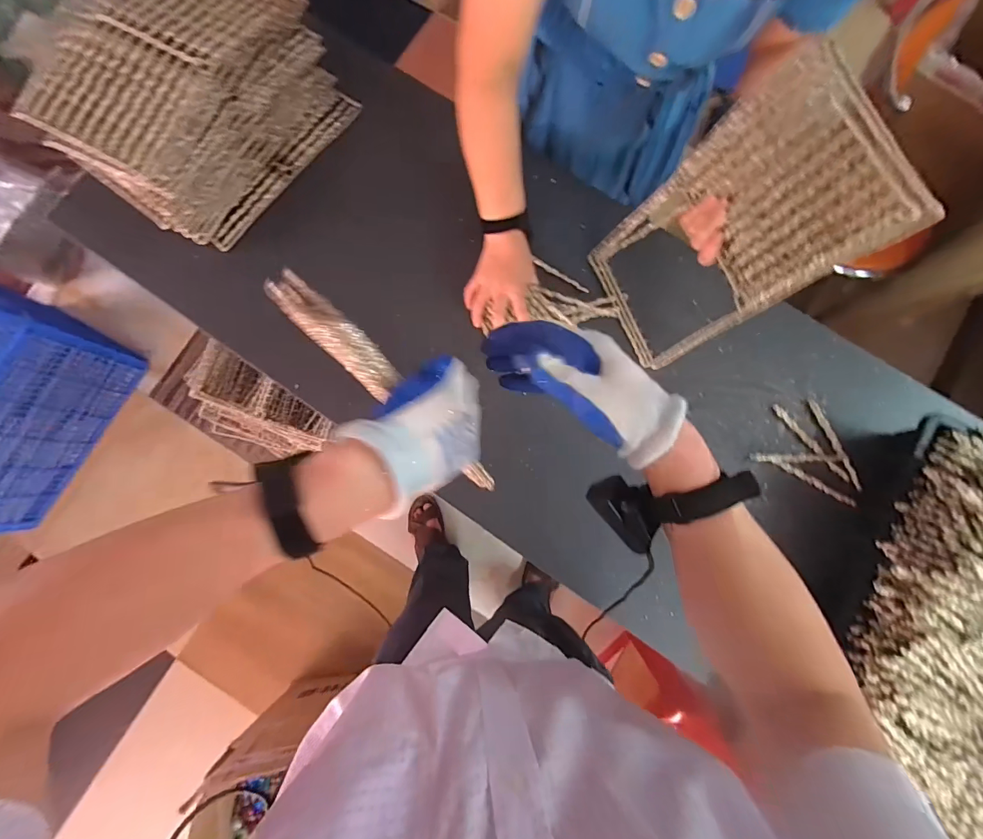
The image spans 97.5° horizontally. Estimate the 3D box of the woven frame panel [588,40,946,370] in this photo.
[{"bbox_3d":[0.306,-0.243,0.581,0.027,0.368,0.218,-19,81,-33],"label":"woven frame panel"}]

